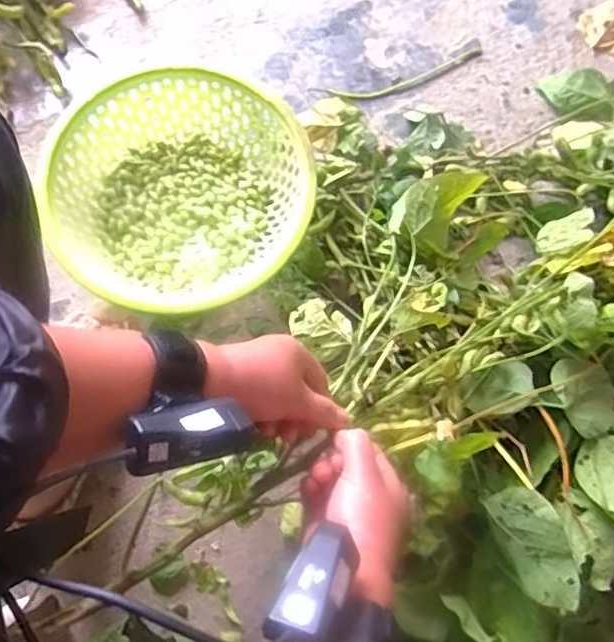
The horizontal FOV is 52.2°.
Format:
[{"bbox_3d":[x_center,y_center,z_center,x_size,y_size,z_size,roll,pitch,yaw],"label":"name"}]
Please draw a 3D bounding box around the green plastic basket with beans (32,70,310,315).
[{"bbox_3d":[-0.132,-0.139,0.683,0.252,0.103,0.237,0,75,-1],"label":"green plastic basket with beans"}]

